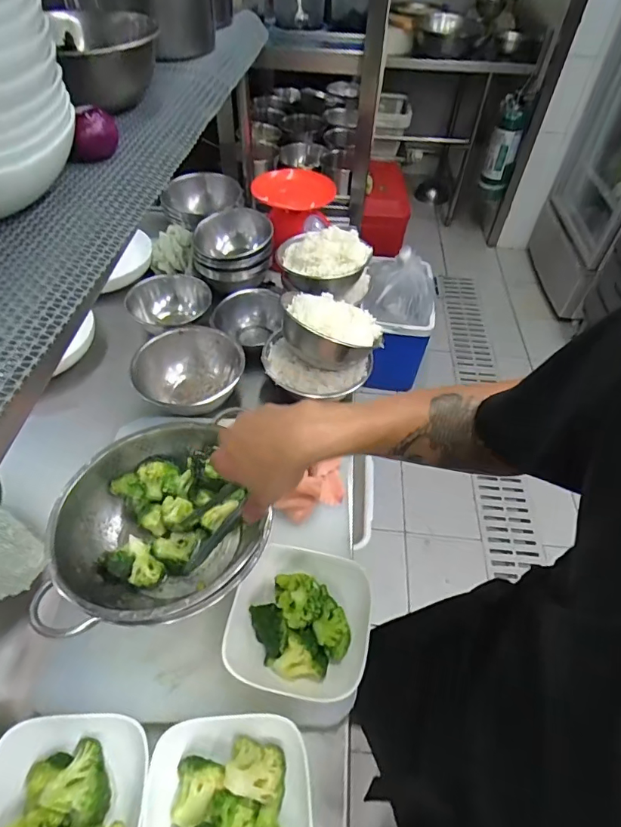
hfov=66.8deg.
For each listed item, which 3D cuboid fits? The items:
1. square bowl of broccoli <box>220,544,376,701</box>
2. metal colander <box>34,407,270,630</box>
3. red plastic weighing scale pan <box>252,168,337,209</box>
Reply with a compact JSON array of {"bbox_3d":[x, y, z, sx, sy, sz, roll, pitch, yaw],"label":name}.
[{"bbox_3d":[-0.010,0.219,0.511,0.148,0.050,0.143,11,52,5],"label":"square bowl of broccoli"},{"bbox_3d":[-0.169,0.121,0.536,0.222,0.090,0.241,-1,52,-4],"label":"metal colander"},{"bbox_3d":[-0.040,-0.468,0.975,0.168,0.030,0.140,20,53,13],"label":"red plastic weighing scale pan"}]

